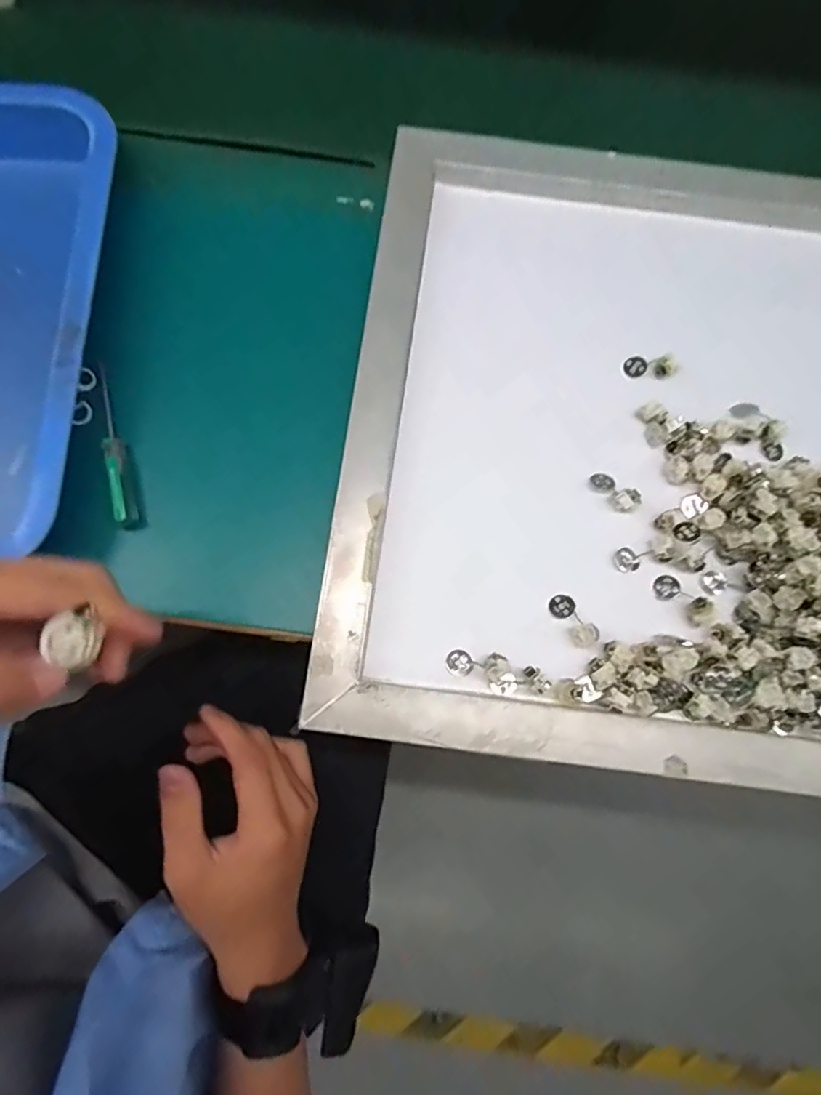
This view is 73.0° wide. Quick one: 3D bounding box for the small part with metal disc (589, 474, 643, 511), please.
[{"bbox_3d":[0.131,-0.036,0.354,0.015,0.010,0.034,-38,62,-9],"label":"small part with metal disc"}]

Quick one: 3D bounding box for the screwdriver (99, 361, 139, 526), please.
[{"bbox_3d":[-0.191,-0.071,0.350,0.012,0.010,0.117,-18,77,-7],"label":"screwdriver"}]

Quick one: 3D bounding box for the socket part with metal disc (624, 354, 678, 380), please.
[{"bbox_3d":[0.163,-0.122,0.375,0.034,0.013,0.014,7,74,18],"label":"socket part with metal disc"}]

